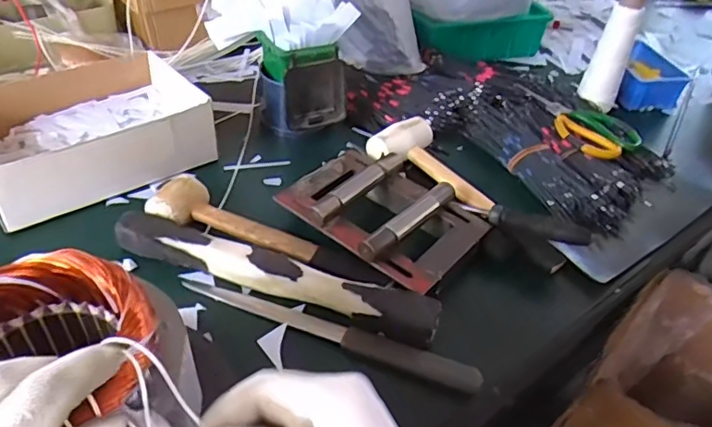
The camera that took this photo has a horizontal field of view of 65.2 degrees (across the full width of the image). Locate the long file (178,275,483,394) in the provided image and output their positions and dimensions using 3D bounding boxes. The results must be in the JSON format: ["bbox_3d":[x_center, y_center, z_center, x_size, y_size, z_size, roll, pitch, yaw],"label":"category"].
[{"bbox_3d":[-0.031,0.105,0.500,0.283,0.022,0.027,17,42,12],"label":"long file"}]

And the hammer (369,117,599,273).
[{"bbox_3d":[0.132,-0.039,0.630,0.279,0.031,0.087,34,48,29],"label":"hammer"}]

